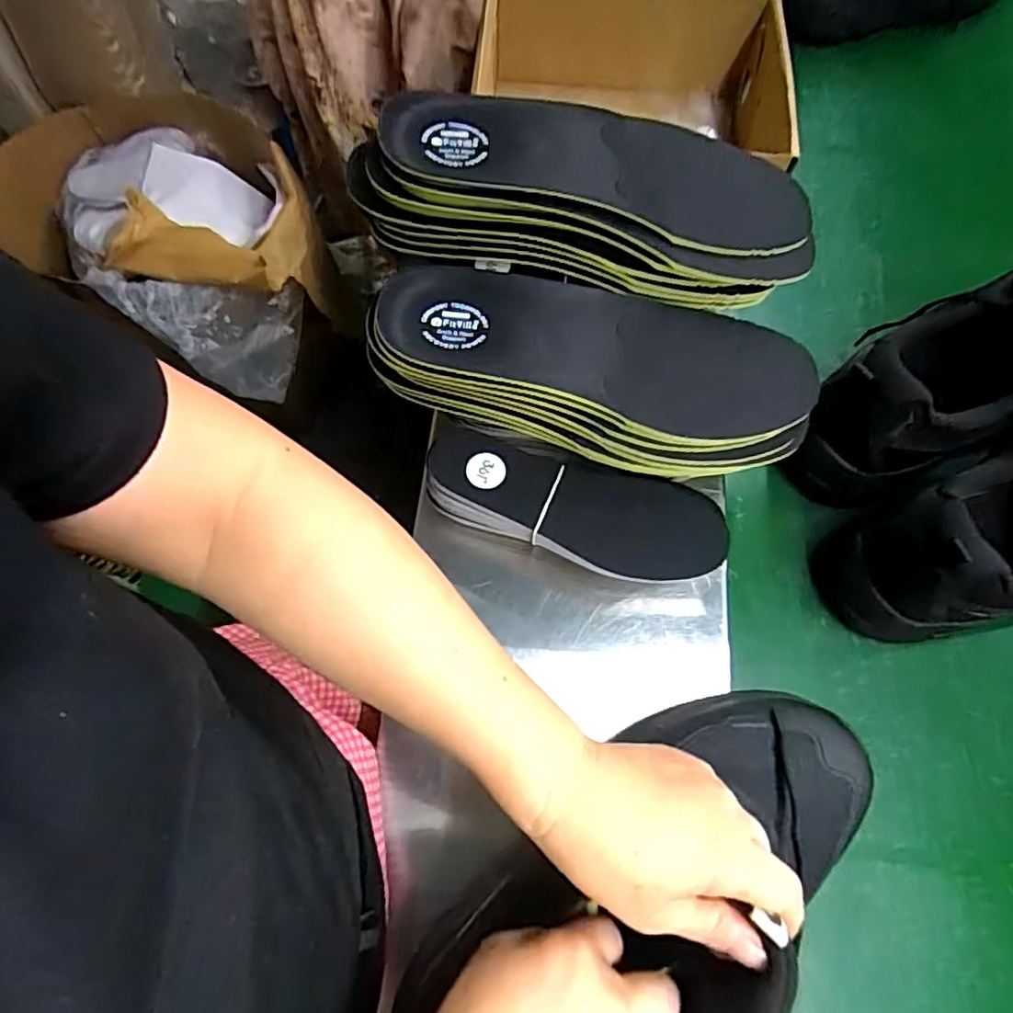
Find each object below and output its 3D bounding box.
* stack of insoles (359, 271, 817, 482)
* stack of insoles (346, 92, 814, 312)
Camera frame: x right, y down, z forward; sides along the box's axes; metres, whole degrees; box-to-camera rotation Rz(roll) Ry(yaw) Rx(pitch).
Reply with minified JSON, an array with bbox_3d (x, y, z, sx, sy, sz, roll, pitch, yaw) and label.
[{"bbox_3d":[0.062,-0.096,0.419,0.294,0.071,0.111,10,68,4],"label":"stack of insoles"},{"bbox_3d":[0.061,-0.201,0.439,0.327,0.092,0.116,2,67,-14],"label":"stack of insoles"}]

